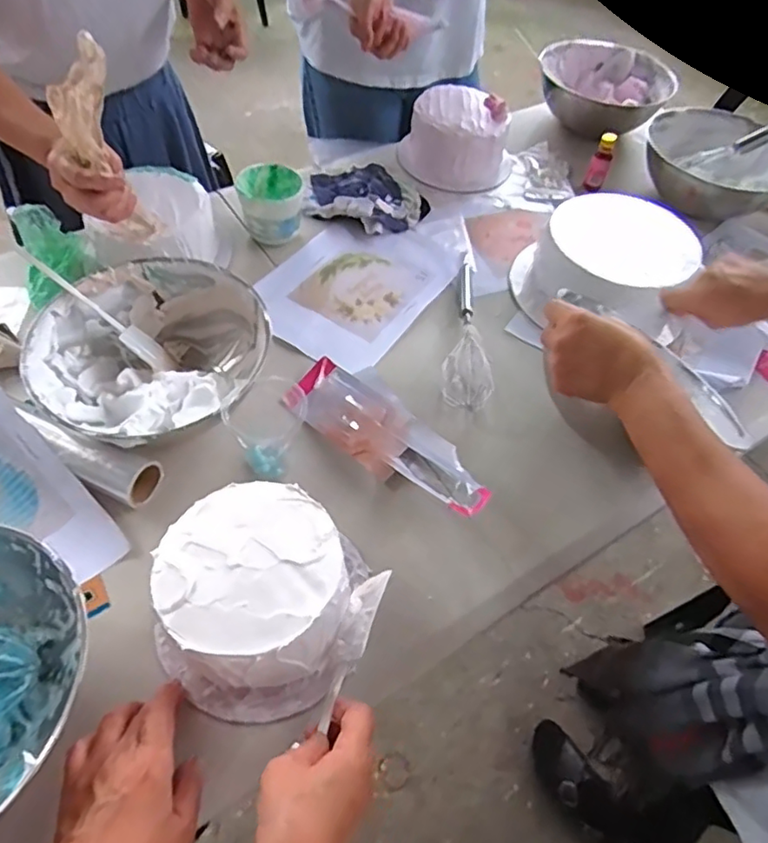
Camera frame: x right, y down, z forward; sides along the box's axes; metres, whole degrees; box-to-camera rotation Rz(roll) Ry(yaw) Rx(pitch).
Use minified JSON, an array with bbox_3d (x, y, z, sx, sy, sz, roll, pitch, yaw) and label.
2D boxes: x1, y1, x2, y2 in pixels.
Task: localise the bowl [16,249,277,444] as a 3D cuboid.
[{"bbox_3d":[-0.247,-0.062,0.652,0.229,0.097,0.230,2,55,-3],"label":"bowl"}]

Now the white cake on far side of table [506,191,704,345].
[{"bbox_3d":[0.310,-0.215,0.817,0.228,0.089,0.241,8,55,1],"label":"white cake on far side of table"}]

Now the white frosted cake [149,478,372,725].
[{"bbox_3d":[-0.111,0.155,0.510,0.166,0.095,0.165,2,55,-3],"label":"white frosted cake"}]

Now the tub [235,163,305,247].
[{"bbox_3d":[-0.163,-0.306,0.847,0.089,0.079,0.101,-2,55,-6],"label":"tub"}]

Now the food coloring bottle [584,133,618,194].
[{"bbox_3d":[0.363,-0.431,0.981,0.031,0.088,0.035,22,56,11],"label":"food coloring bottle"}]

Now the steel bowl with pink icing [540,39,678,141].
[{"bbox_3d":[0.410,-0.632,1.130,0.253,0.090,0.232,2,55,-3],"label":"steel bowl with pink icing"}]

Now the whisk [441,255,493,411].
[{"bbox_3d":[0.111,-0.134,0.760,0.055,0.056,0.289,8,55,1],"label":"whisk"}]

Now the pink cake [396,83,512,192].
[{"bbox_3d":[0.127,-0.485,0.995,0.193,0.093,0.163,10,55,2],"label":"pink cake"}]

